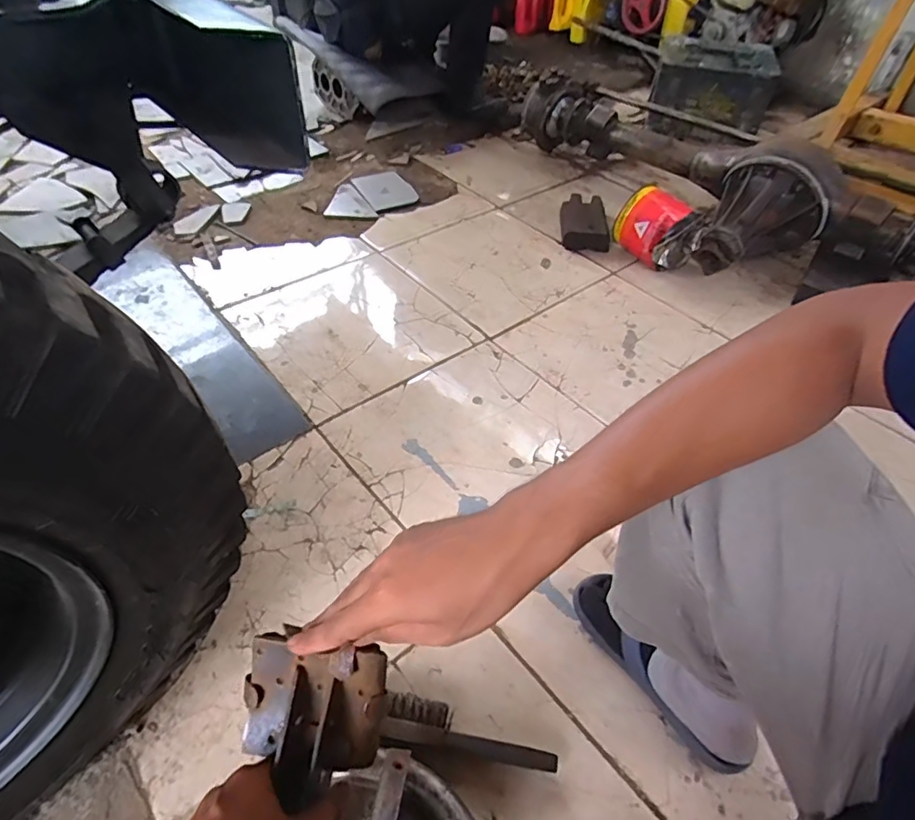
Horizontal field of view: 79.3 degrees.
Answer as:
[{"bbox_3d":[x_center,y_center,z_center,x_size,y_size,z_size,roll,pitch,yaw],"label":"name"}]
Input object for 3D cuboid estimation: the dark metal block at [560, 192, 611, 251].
[{"bbox_3d":[0.334,-0.490,1.461,0.120,0.054,0.212,6,48,1],"label":"dark metal block"}]

